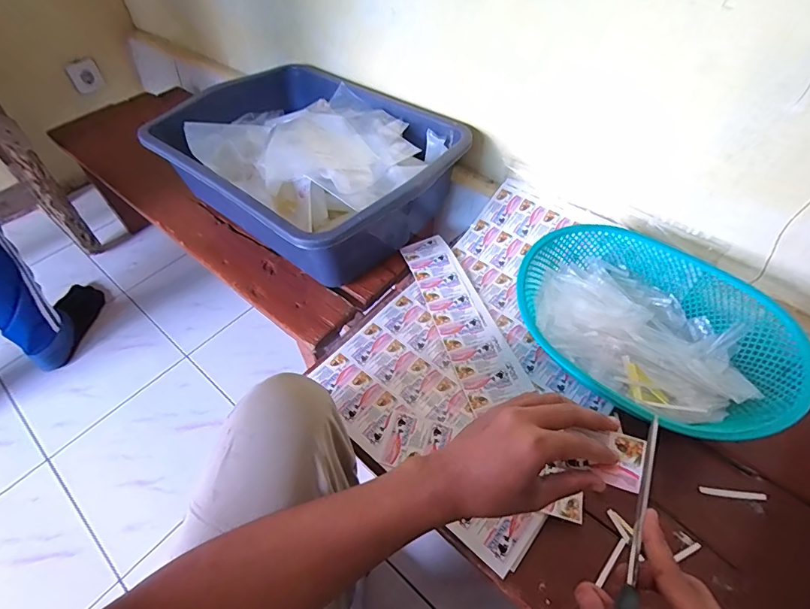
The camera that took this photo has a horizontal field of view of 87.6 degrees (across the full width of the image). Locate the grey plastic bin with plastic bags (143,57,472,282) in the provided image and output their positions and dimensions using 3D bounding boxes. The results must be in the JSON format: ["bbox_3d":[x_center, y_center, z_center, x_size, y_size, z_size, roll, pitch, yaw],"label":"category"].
[{"bbox_3d":[-0.162,-0.247,0.756,0.491,0.159,0.366,32,60,24],"label":"grey plastic bin with plastic bags"}]

